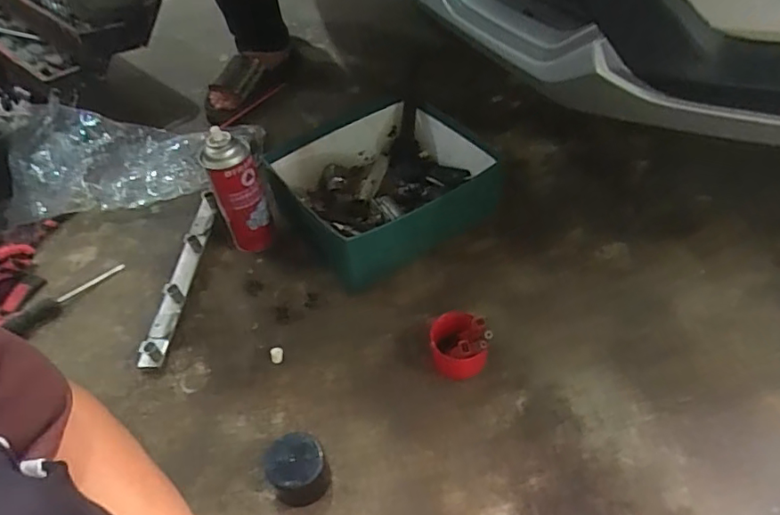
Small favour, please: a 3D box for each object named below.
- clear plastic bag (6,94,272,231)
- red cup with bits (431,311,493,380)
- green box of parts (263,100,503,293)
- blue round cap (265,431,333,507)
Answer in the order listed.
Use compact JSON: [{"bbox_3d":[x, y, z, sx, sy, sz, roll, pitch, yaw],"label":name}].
[{"bbox_3d":[-0.445,-0.172,0.939,0.424,0.092,0.202,-3,48,2],"label":"clear plastic bag"},{"bbox_3d":[0.082,0.102,0.643,0.065,0.063,0.058,9,50,12],"label":"red cup with bits"},{"bbox_3d":[-0.001,-0.110,0.815,0.281,0.100,0.244,-25,51,-16],"label":"green box of parts"},{"bbox_3d":[-0.095,0.218,0.567,0.059,0.051,0.061,-3,48,3],"label":"blue round cap"}]

